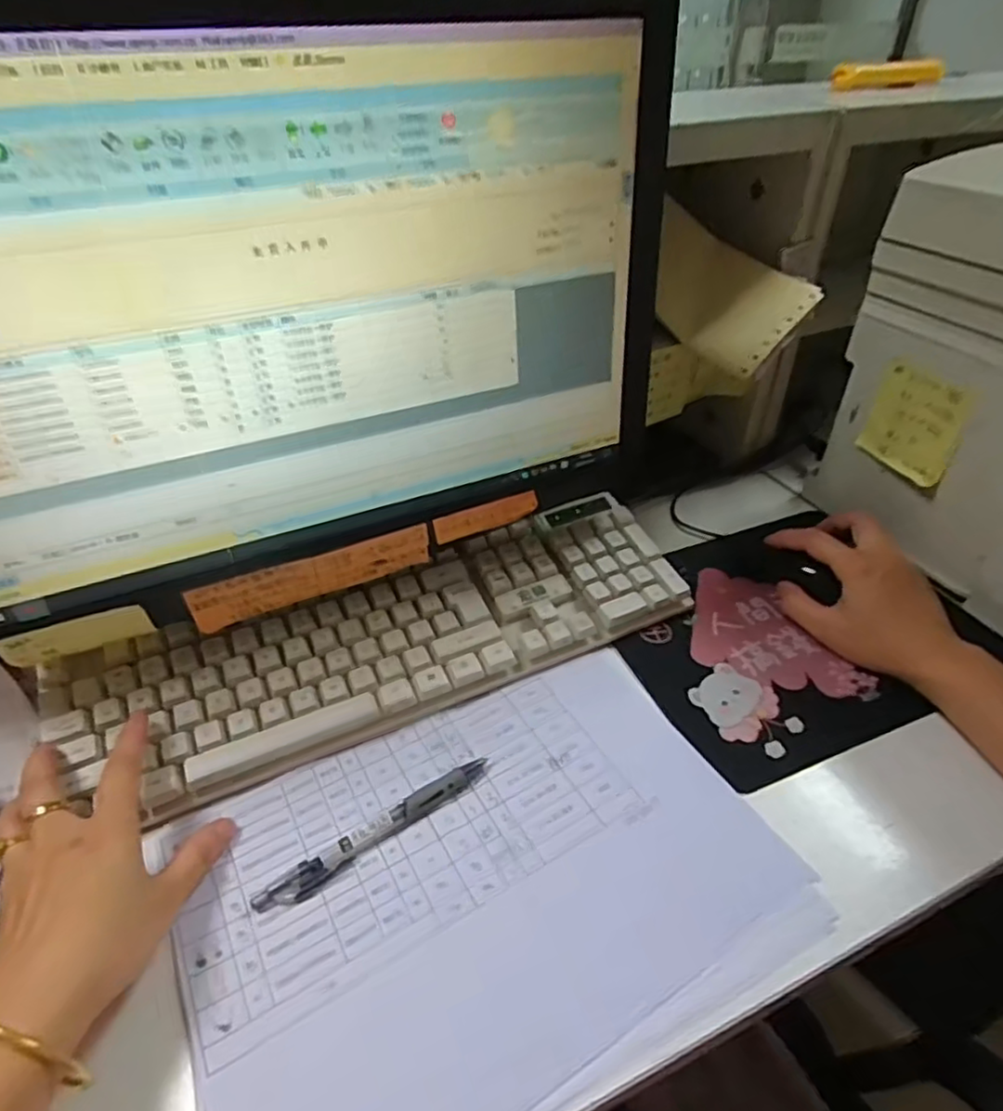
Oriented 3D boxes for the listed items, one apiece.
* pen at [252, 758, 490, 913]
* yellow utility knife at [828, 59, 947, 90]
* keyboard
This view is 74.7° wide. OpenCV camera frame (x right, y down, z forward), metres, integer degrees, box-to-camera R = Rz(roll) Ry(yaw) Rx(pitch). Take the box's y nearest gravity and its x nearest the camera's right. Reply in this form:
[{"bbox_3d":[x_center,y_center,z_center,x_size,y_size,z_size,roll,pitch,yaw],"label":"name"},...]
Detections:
[{"bbox_3d":[-0.067,0.152,0.365,0.141,0.012,0.014,-25,44,-27],"label":"pen"},{"bbox_3d":[0.353,-0.440,0.601,0.096,0.019,0.023,-2,38,-2],"label":"yellow utility knife"},{"bbox_3d":[-0.072,0.057,0.453,0.409,0.042,0.114,-17,41,-18],"label":"keyboard"}]

